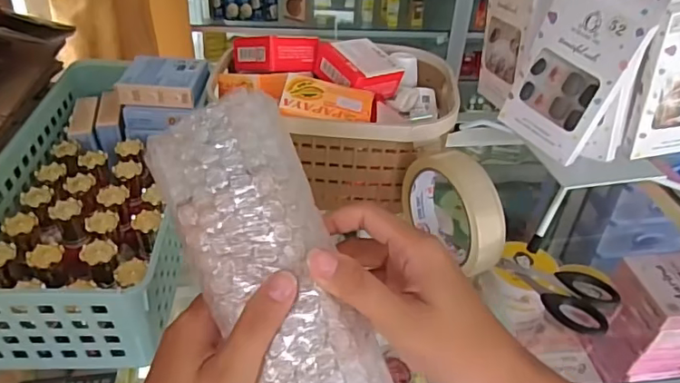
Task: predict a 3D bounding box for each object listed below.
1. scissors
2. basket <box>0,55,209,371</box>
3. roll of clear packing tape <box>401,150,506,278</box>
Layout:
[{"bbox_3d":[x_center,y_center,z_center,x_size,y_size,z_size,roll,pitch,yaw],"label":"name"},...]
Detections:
[{"bbox_3d":[0.169,0.075,0.425,0.088,0.013,0.051,25,42,27],"label":"scissors"},{"bbox_3d":[-0.183,-0.009,0.421,0.140,0.093,0.274,0,37,-6],"label":"basket"},{"bbox_3d":[0.086,0.014,0.412,0.027,0.092,0.097,-14,40,-22],"label":"roll of clear packing tape"}]

